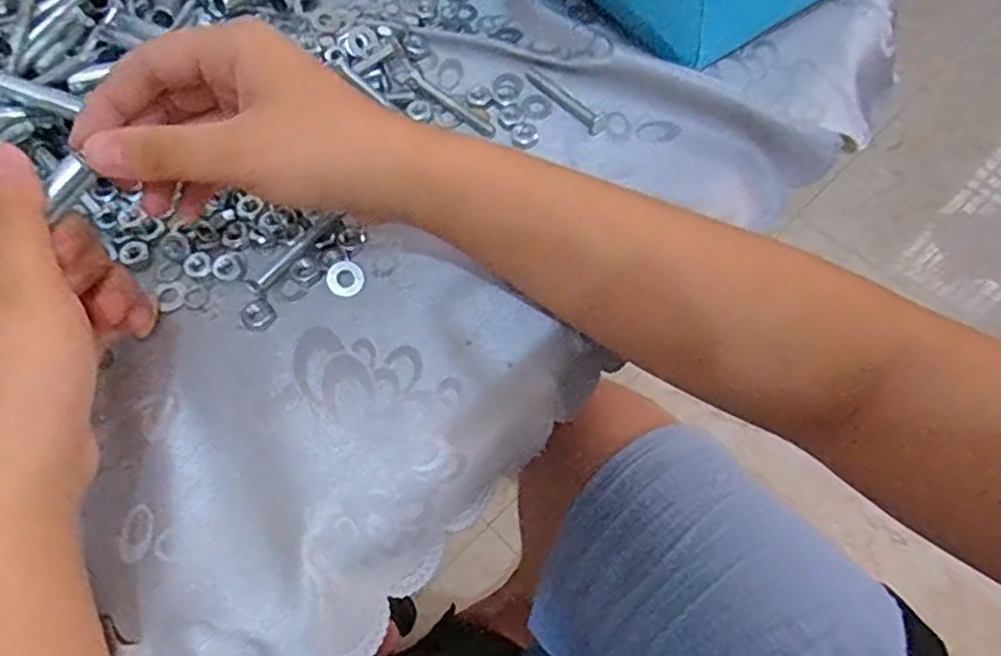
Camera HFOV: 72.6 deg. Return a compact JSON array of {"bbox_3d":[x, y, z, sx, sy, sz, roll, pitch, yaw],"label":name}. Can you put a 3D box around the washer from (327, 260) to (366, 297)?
[{"bbox_3d":[-0.072,-0.023,0.318,0.017,0.004,0.018,0,63,0],"label":"washer"}]

